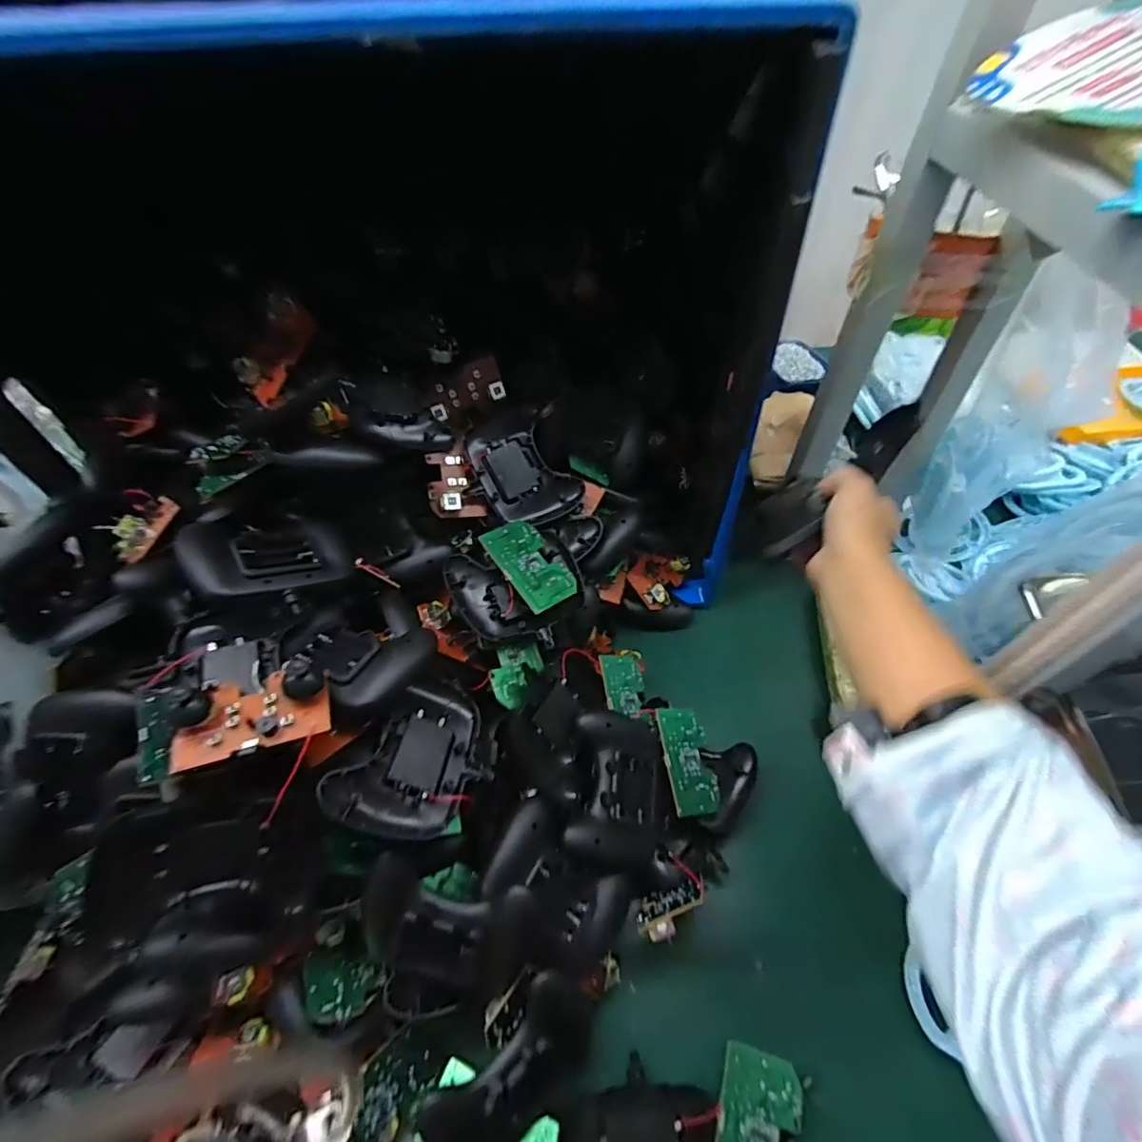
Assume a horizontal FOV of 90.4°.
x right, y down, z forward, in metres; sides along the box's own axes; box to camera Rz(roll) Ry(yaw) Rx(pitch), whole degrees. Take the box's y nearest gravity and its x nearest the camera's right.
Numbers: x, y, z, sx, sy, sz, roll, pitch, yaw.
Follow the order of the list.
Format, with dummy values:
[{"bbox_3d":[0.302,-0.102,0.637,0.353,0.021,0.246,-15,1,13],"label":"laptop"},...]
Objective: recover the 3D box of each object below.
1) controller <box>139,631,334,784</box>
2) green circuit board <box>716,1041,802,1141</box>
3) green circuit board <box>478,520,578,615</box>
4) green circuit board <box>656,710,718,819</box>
[{"bbox_3d":[-0.231,0.076,0.380,0.115,0.038,0.111,-19,55,-19],"label":"controller"},{"bbox_3d":[0.130,0.392,0.393,0.055,0.006,0.092,17,52,9],"label":"green circuit board"},{"bbox_3d":[-0.037,-0.007,0.519,0.056,0.004,0.090,-28,71,-33],"label":"green circuit board"},{"bbox_3d":[0.108,0.171,0.516,0.058,0.006,0.091,7,61,-34],"label":"green circuit board"}]

